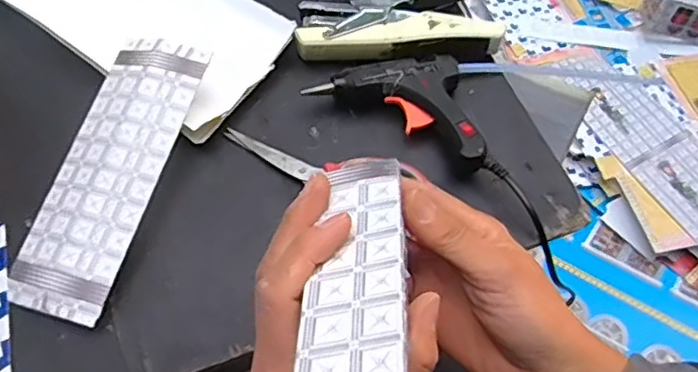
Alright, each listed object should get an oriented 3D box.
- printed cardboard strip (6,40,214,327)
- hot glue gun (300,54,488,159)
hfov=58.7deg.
[{"bbox_3d":[-0.173,-0.014,0.446,0.077,0.008,0.211,13,70,14],"label":"printed cardboard strip"},{"bbox_3d":[0.049,-0.071,0.486,0.138,0.030,0.080,27,62,12],"label":"hot glue gun"}]

